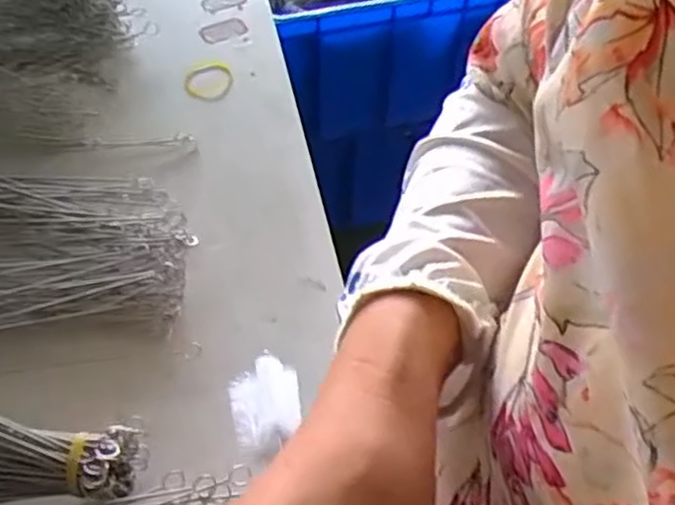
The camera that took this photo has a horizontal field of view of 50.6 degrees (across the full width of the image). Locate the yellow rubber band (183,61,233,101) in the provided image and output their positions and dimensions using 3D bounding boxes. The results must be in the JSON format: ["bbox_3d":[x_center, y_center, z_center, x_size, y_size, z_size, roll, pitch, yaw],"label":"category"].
[{"bbox_3d":[-0.096,-0.127,0.530,0.035,0.004,0.043,-12,54,-9],"label":"yellow rubber band"}]

